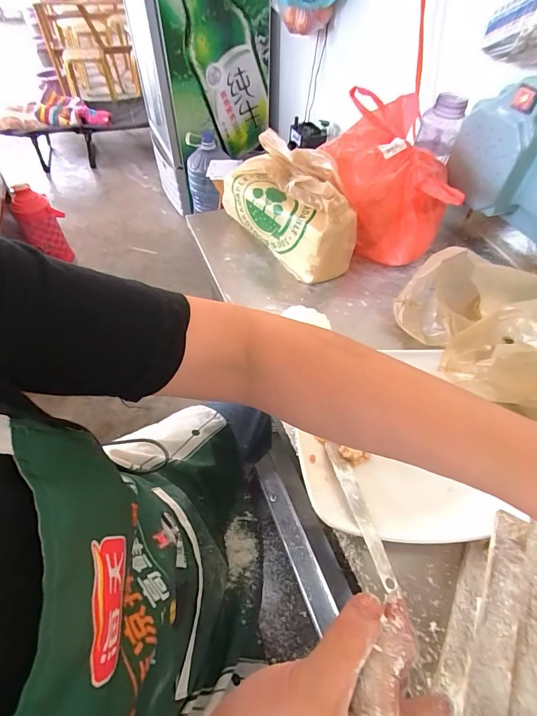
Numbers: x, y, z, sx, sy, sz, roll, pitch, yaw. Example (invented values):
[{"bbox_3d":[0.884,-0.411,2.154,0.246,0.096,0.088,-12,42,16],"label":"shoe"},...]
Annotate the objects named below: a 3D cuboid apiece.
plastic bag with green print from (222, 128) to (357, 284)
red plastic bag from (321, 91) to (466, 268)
[{"bbox_3d":[0.035,-0.252,0.595,0.112,0.132,0.235,-37,63,-26],"label":"plastic bag with green print"},{"bbox_3d":[0.199,-0.298,0.610,0.227,0.186,0.167,19,54,11],"label":"red plastic bag"}]

